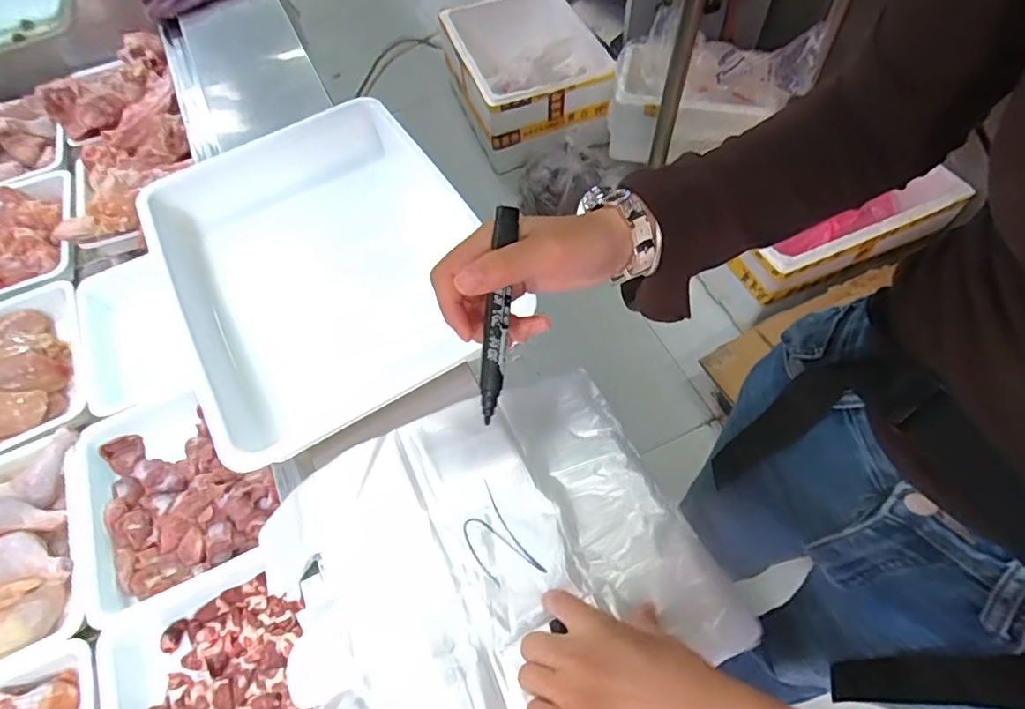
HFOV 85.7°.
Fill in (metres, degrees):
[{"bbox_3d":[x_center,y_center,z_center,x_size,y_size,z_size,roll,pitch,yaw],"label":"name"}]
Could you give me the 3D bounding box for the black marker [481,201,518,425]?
[{"bbox_3d":[-0.008,-0.021,0.300,0.012,0.011,0.116,6,94,7],"label":"black marker"}]

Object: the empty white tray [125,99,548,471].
[{"bbox_3d":[-0.195,-0.094,0.577,0.294,0.066,0.384,-29,61,-14],"label":"empty white tray"}]

